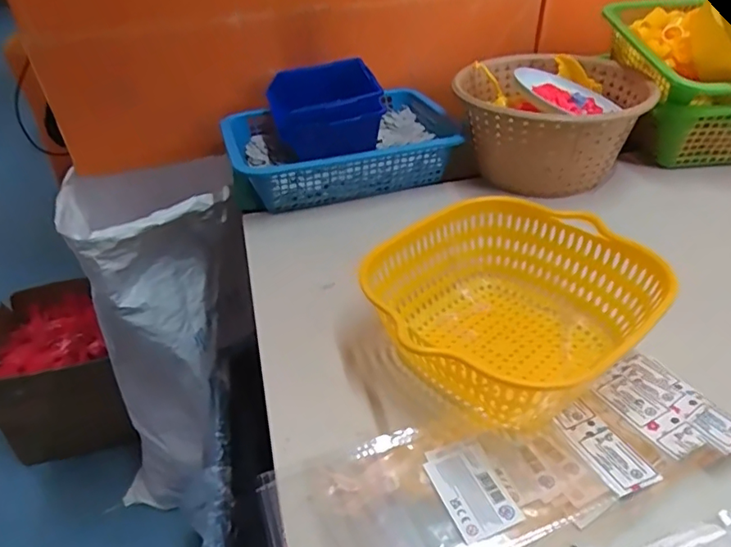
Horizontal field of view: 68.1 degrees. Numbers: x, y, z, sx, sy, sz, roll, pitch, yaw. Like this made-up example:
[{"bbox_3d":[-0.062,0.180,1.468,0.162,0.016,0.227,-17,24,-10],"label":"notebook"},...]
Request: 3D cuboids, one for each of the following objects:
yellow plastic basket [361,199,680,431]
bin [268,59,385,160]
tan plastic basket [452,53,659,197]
[{"bbox_3d":[0.111,0.026,0.420,0.194,0.074,0.188,-25,42,-24],"label":"yellow plastic basket"},{"bbox_3d":[-0.047,-0.203,0.684,0.135,0.086,0.089,-10,37,-9],"label":"bin"},{"bbox_3d":[0.225,-0.190,0.673,0.222,0.100,0.219,16,43,25],"label":"tan plastic basket"}]

